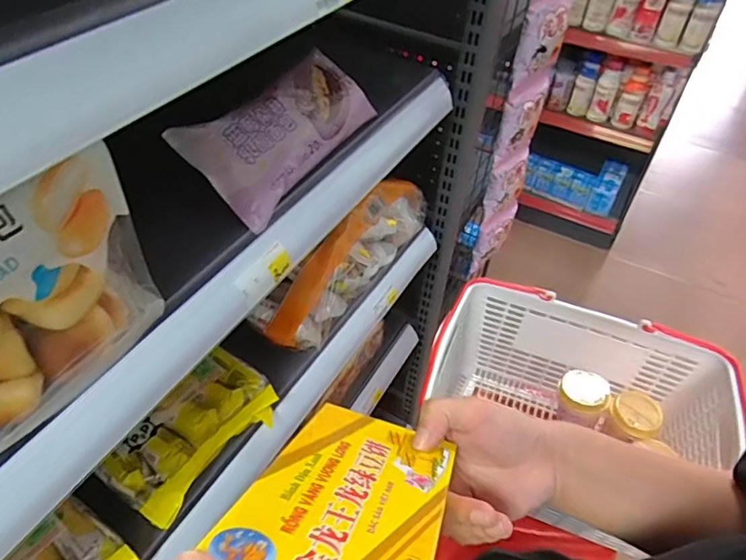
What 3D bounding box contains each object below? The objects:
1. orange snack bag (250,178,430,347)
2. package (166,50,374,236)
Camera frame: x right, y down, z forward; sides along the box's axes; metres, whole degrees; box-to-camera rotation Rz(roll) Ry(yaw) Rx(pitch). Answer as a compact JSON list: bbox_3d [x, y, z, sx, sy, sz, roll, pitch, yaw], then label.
[{"bbox_3d":[-0.035,-0.036,0.709,0.072,0.103,0.314,25,50,20],"label":"orange snack bag"},{"bbox_3d":[-0.077,-0.140,0.495,0.048,0.101,0.194,-14,26,53],"label":"package"}]

